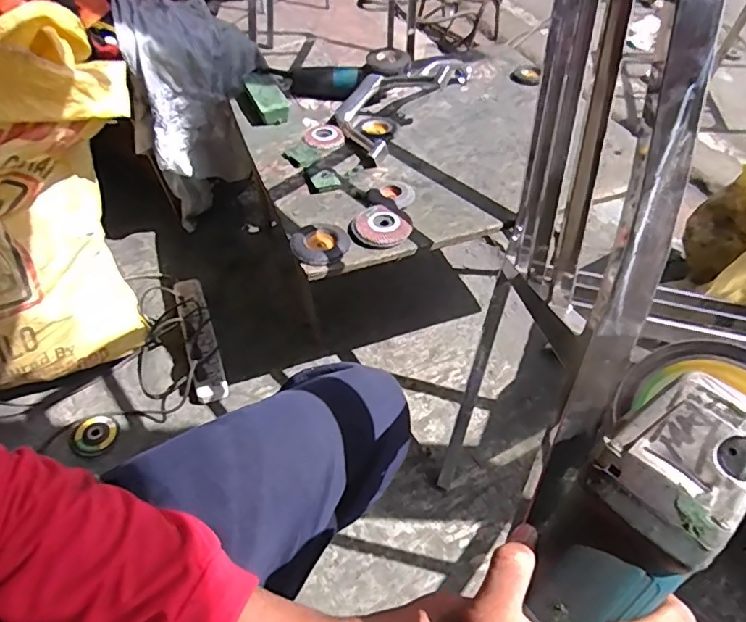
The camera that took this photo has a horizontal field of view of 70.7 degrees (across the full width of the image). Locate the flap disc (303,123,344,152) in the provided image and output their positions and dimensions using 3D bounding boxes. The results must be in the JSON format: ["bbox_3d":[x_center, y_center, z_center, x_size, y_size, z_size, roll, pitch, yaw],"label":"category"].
[{"bbox_3d":[-0.100,-0.358,1.080,0.078,0.012,0.087,-21,54,-20],"label":"flap disc"}]

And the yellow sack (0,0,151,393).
[{"bbox_3d":[-0.677,-0.197,0.978,0.407,0.513,0.521,-1,50,-5],"label":"yellow sack"}]

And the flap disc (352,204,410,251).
[{"bbox_3d":[0.015,-0.141,0.876,0.091,0.026,0.081,-5,50,-8],"label":"flap disc"}]

